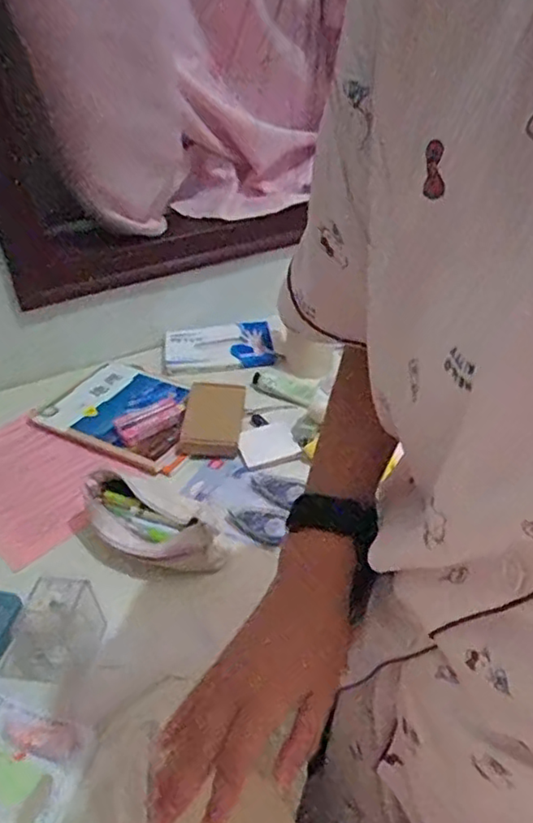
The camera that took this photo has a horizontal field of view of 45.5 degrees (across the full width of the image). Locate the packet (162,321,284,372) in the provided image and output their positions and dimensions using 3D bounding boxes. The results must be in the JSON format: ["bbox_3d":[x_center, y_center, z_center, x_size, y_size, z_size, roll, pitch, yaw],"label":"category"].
[{"bbox_3d":[-0.087,-0.113,1.116,0.189,0.019,0.114,-7,47,-2],"label":"packet"}]

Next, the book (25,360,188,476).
[{"bbox_3d":[-0.208,-0.005,0.984,0.254,0.018,0.200,18,42,24],"label":"book"}]

